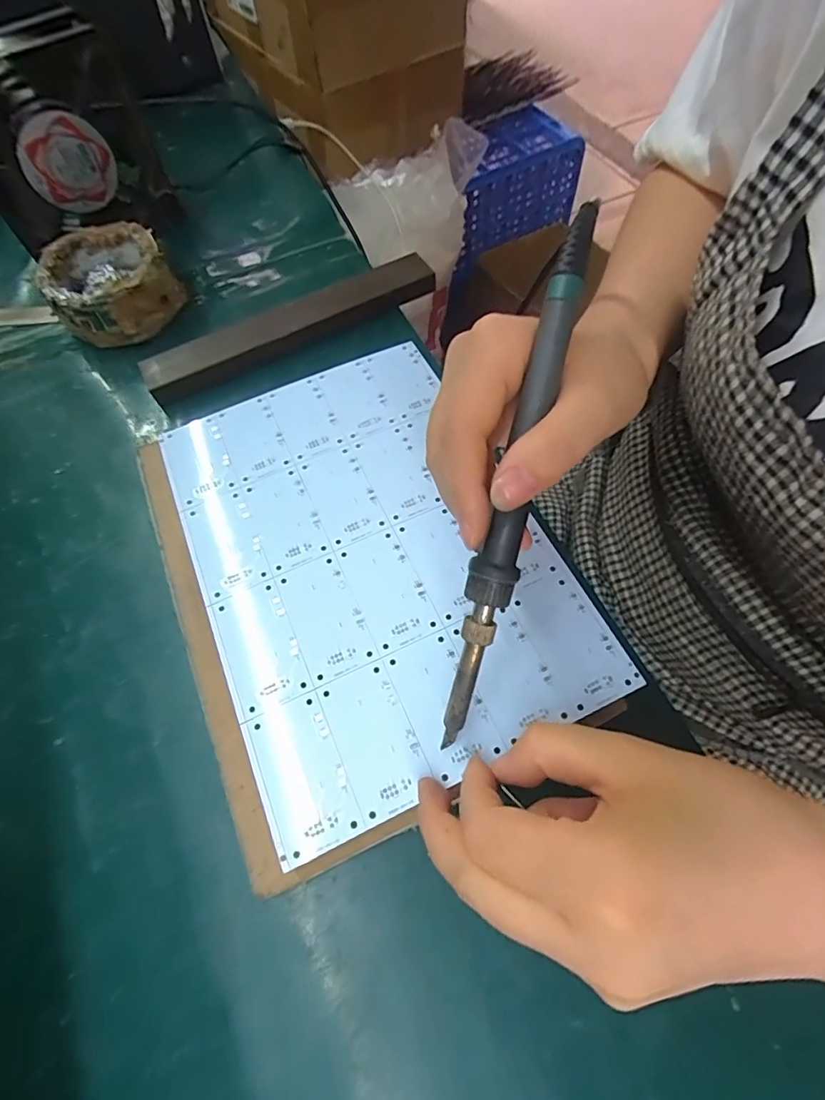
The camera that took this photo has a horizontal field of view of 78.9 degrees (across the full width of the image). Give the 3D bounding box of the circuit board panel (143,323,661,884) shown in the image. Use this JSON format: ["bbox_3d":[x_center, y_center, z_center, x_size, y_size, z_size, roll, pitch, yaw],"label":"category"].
[{"bbox_3d":[-0.025,-0.004,0.256,0.165,0.004,0.233,-23,64,-9],"label":"circuit board panel"}]

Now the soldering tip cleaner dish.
[{"bbox_3d":[-0.213,-0.188,0.358,0.082,0.042,0.083,-1,63,2],"label":"soldering tip cleaner dish"}]

